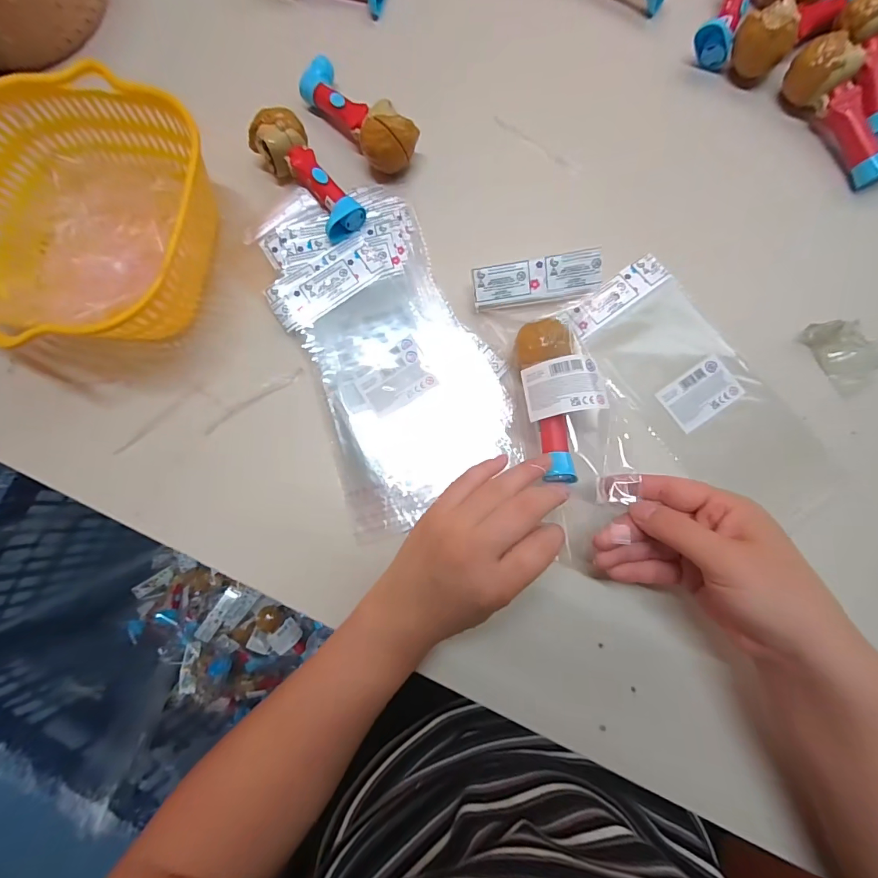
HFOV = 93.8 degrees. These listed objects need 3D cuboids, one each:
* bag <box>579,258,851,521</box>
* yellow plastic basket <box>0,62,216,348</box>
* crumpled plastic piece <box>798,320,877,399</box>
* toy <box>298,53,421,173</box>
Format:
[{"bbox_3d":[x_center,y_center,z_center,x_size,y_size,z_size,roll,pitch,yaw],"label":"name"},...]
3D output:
[{"bbox_3d":[0.207,-0.036,0.330,0.098,0.008,0.226,-38,82,-2],"label":"bag"},{"bbox_3d":[-0.273,-0.167,0.320,0.208,0.083,0.208,0,84,2],"label":"yellow plastic basket"},{"bbox_3d":[0.317,-0.070,0.317,0.043,0.018,0.058,-33,83,-2],"label":"crumpled plastic piece"},{"bbox_3d":[-0.074,-0.281,0.353,0.128,0.033,0.044,44,87,6],"label":"toy"}]

